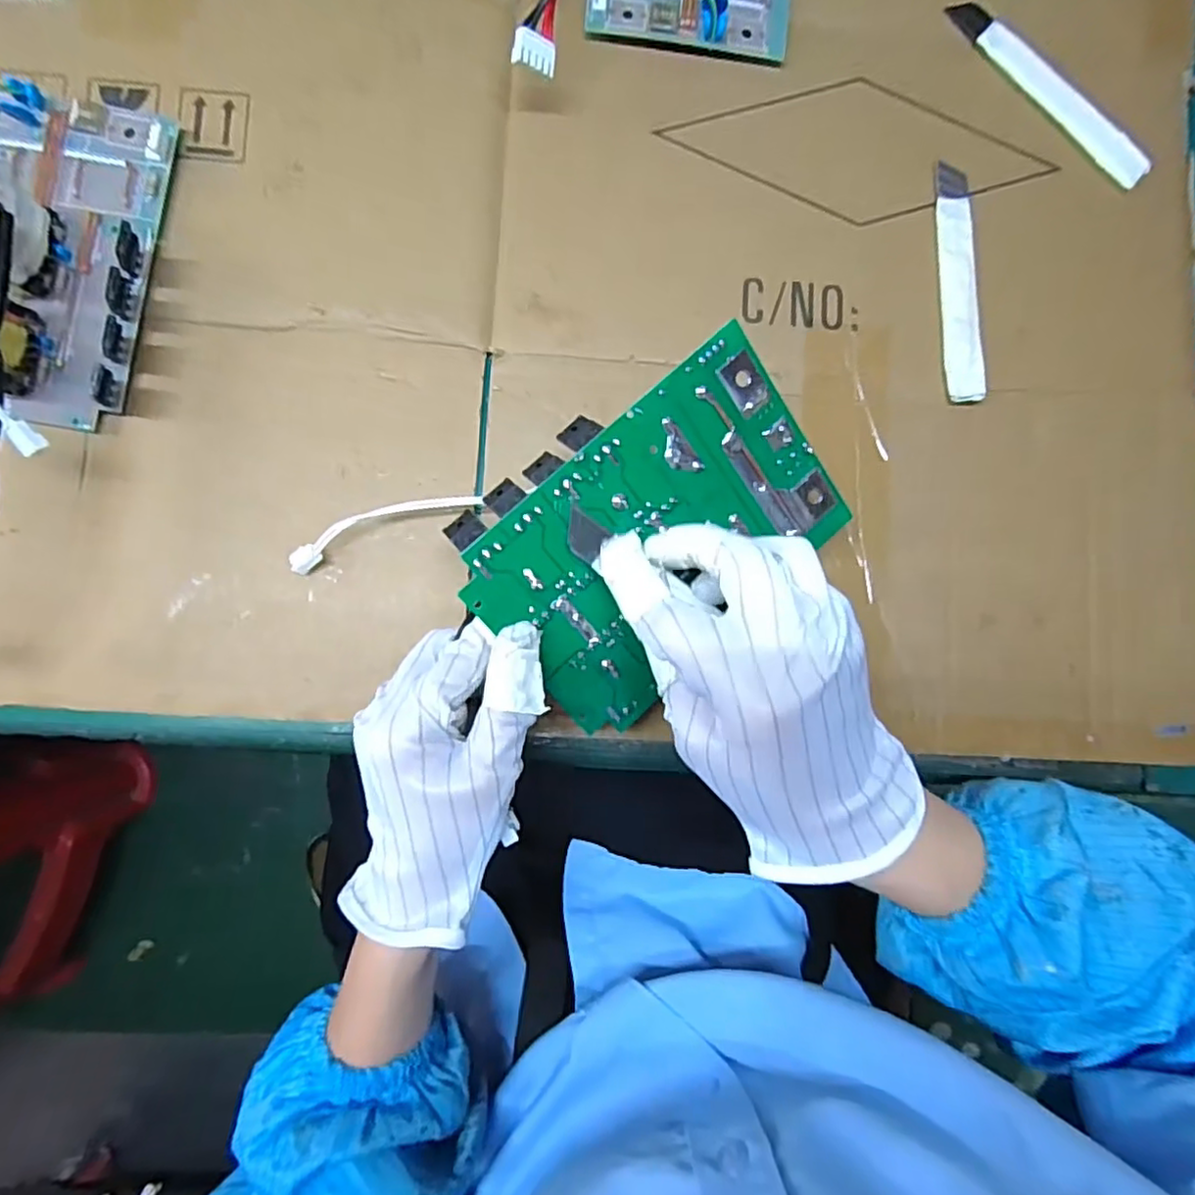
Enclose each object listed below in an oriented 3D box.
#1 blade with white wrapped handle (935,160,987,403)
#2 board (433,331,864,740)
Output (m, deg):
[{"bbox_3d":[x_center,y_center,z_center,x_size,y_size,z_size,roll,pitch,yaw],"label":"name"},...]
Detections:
[{"bbox_3d":[0.201,-0.176,0.355,0.021,0.008,0.139,1,85,-4],"label":"blade with white wrapped handle"},{"bbox_3d":[0.025,-0.030,0.290,0.162,0.019,0.116,-42,110,-6],"label":"board"}]

